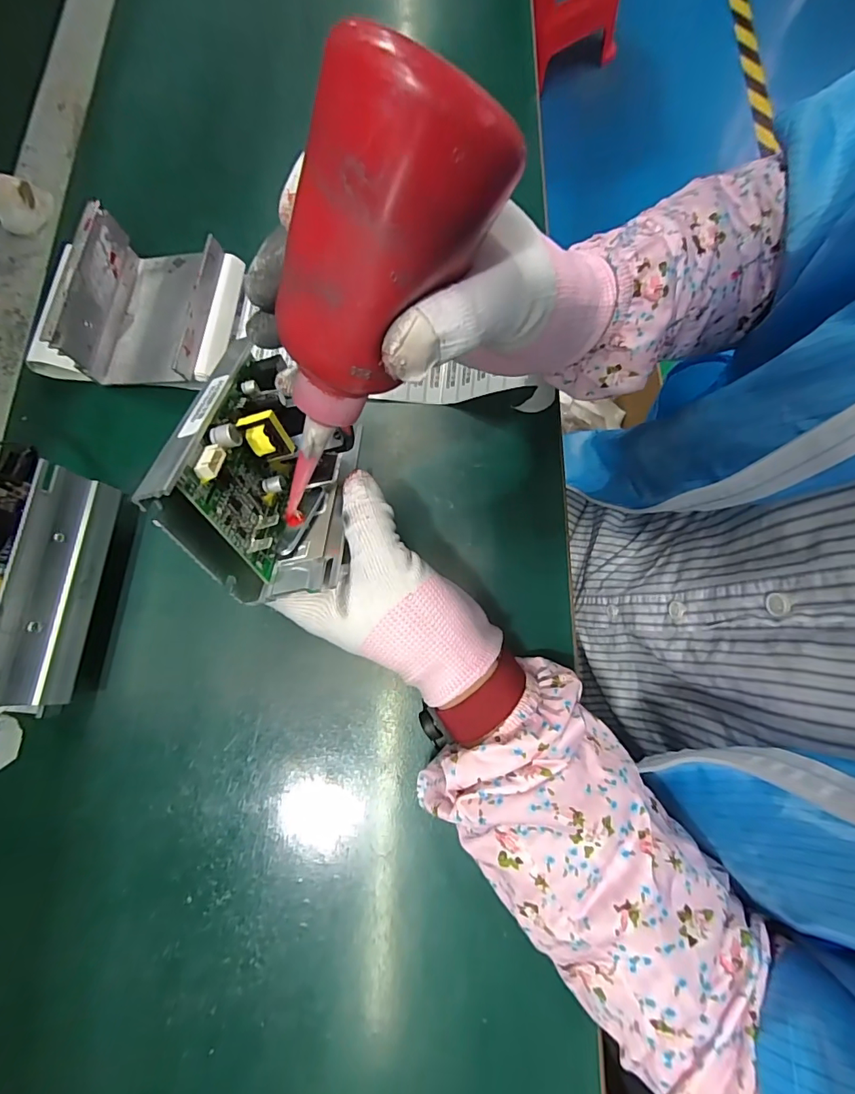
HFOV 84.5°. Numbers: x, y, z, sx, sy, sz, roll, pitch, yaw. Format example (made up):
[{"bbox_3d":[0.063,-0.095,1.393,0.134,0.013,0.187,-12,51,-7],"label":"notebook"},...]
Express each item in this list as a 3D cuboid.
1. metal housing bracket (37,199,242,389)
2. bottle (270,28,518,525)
[{"bbox_3d":[-0.198,-0.174,0.333,0.105,0.054,0.113,7,76,2],"label":"metal housing bracket"},{"bbox_3d":[-0.029,-0.074,0.176,0.049,0.163,0.045,45,43,11],"label":"bottle"}]

